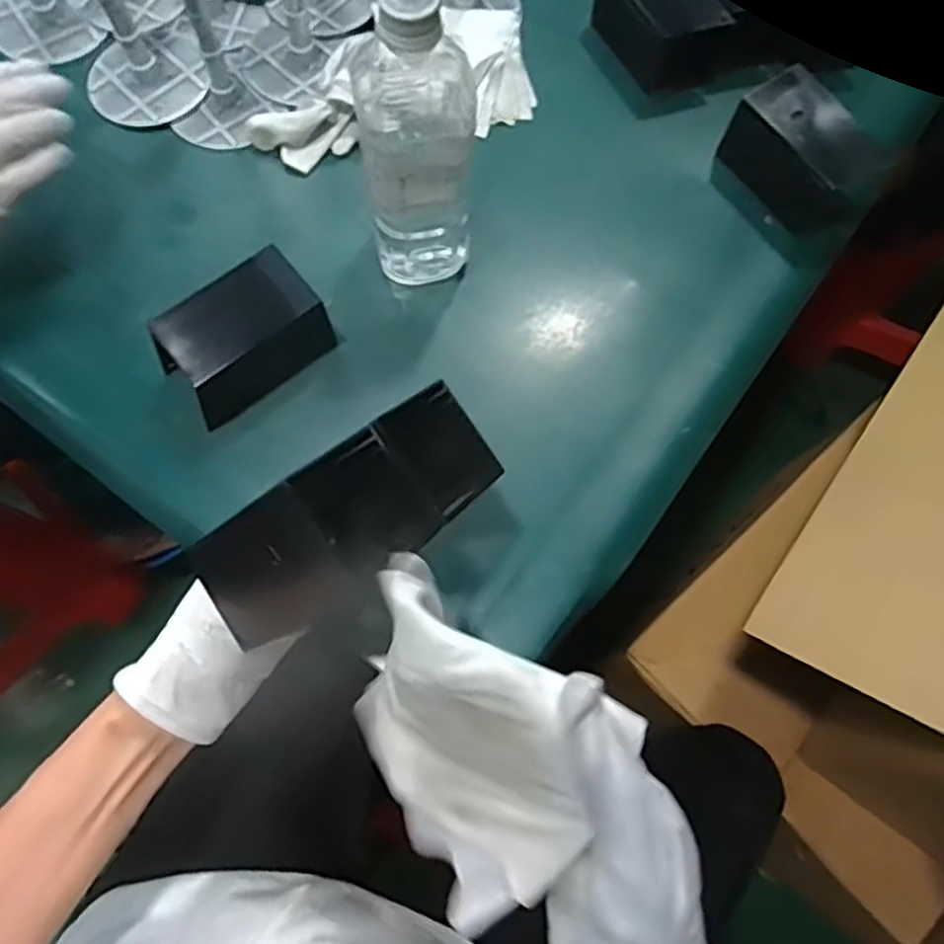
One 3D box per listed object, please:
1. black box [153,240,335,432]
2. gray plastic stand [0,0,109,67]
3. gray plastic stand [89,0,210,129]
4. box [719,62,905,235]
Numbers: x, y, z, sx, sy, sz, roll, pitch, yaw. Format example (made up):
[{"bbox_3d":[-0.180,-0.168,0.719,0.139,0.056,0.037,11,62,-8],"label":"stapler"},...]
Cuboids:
[{"bbox_3d":[-0.147,-0.084,0.462,0.102,0.061,0.067,-39,77,-13],"label":"black box"},{"bbox_3d":[-0.334,-0.375,0.502,0.083,0.148,0.074,-31,76,-11],"label":"gray plastic stand"},{"bbox_3d":[-0.252,-0.329,0.490,0.087,0.148,0.098,-25,75,-9],"label":"gray plastic stand"},{"bbox_3d":[0.239,-0.227,0.522,0.049,0.062,0.109,-35,76,-12],"label":"box"}]

